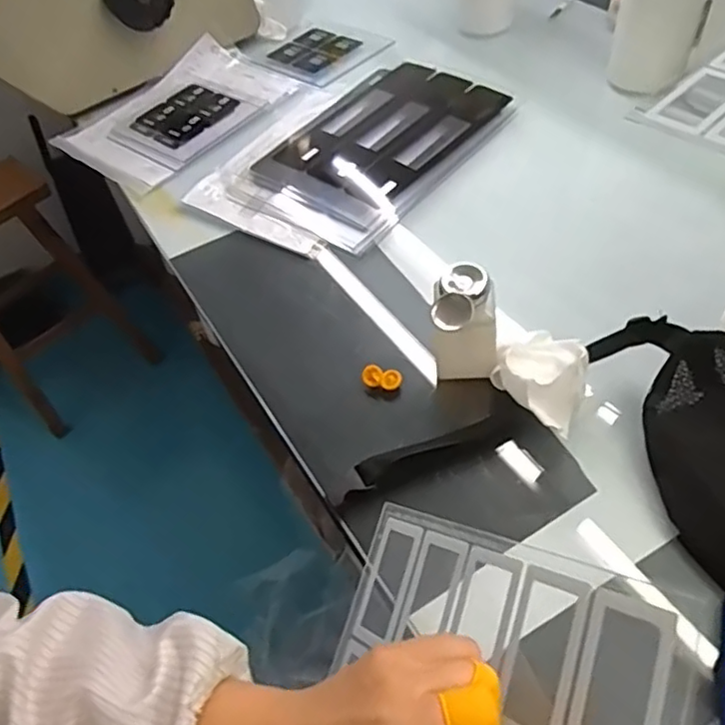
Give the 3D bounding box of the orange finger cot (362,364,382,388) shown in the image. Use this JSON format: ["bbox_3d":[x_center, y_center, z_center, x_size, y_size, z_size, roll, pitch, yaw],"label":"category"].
[{"bbox_3d":[0.009,0.013,0.576,0.019,0.022,0.009,17,22,6],"label":"orange finger cot"}]

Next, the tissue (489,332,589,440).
[{"bbox_3d":[0.155,0.012,0.514,0.063,0.040,0.084,-26,53,-12],"label":"tissue"}]

